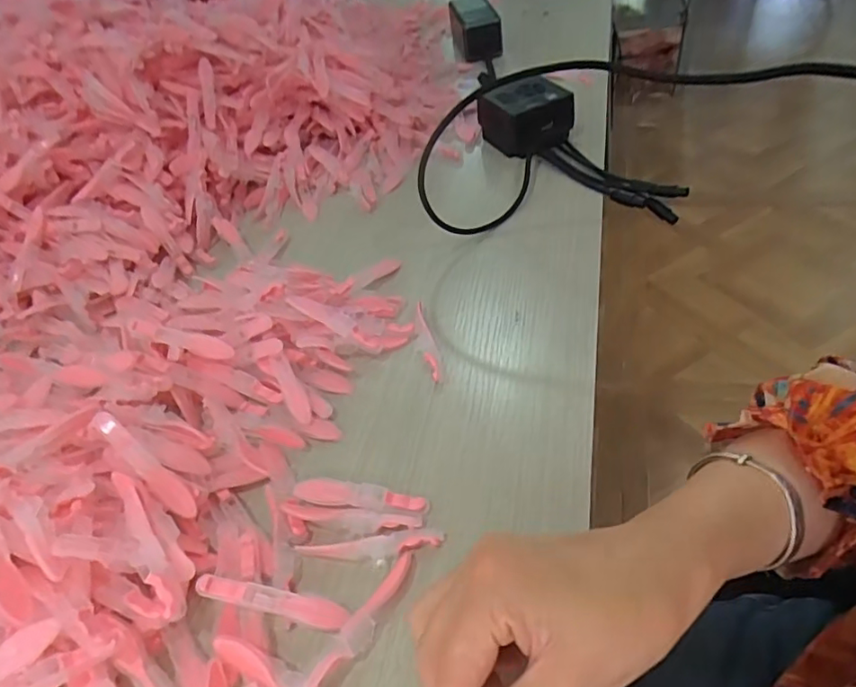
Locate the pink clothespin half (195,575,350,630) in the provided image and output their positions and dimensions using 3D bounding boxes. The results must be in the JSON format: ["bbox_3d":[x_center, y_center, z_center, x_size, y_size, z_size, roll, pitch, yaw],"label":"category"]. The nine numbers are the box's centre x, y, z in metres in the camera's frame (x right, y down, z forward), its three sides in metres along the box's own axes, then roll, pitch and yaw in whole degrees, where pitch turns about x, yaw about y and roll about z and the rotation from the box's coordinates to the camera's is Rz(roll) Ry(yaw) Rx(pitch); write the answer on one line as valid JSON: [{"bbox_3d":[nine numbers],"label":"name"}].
[{"bbox_3d":[-0.078,0.129,0.283,0.075,0.007,0.012,15,49,-3],"label":"pink clothespin half"}]

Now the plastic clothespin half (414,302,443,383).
[{"bbox_3d":[-0.002,-0.001,0.405,0.015,0.009,0.072,-17,45,-5],"label":"plastic clothespin half"}]

